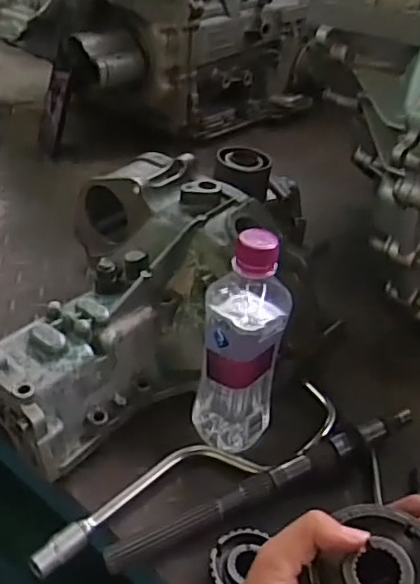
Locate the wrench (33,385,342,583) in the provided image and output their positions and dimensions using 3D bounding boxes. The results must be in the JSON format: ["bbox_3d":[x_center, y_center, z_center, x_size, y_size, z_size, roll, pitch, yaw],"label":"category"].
[{"bbox_3d":[-0.001,0.148,0.507,0.301,0.019,0.061,-22,44,-31],"label":"wrench"}]

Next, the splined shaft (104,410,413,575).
[{"bbox_3d":[0.049,0.151,0.499,0.282,0.029,0.031,-16,41,-24],"label":"splined shaft"}]

